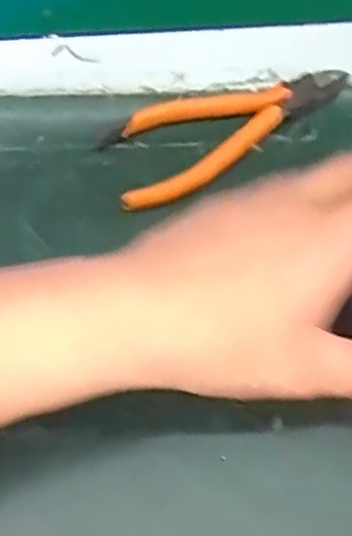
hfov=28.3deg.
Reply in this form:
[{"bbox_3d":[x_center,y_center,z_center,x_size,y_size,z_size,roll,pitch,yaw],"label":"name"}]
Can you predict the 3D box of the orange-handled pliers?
[{"bbox_3d":[0.028,-0.069,0.343,0.124,0.008,0.047,-17,66,-5],"label":"orange-handled pliers"}]

